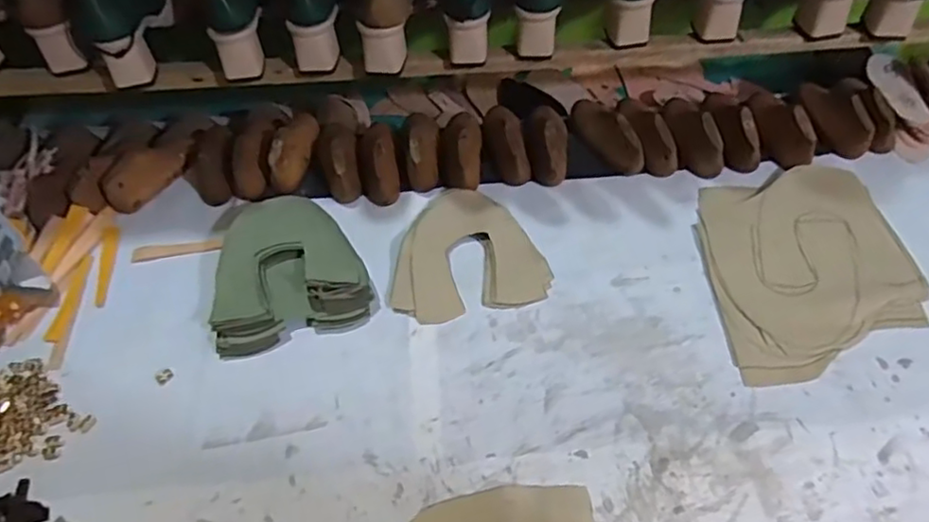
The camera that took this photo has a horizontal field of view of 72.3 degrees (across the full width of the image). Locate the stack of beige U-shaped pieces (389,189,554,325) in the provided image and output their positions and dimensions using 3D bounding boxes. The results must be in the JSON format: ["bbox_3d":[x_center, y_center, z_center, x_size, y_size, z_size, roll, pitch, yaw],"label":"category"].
[{"bbox_3d":[-0.005,-0.016,0.738,0.174,0.018,0.168,-13,55,-6],"label":"stack of beige U-shaped pieces"}]

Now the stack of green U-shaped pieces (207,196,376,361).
[{"bbox_3d":[-0.201,0.001,0.723,0.164,0.044,0.186,-13,55,-6],"label":"stack of green U-shaped pieces"}]

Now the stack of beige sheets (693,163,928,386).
[{"bbox_3d":[0.379,0.000,0.703,0.216,0.012,0.269,-3,54,2],"label":"stack of beige sheets"}]

